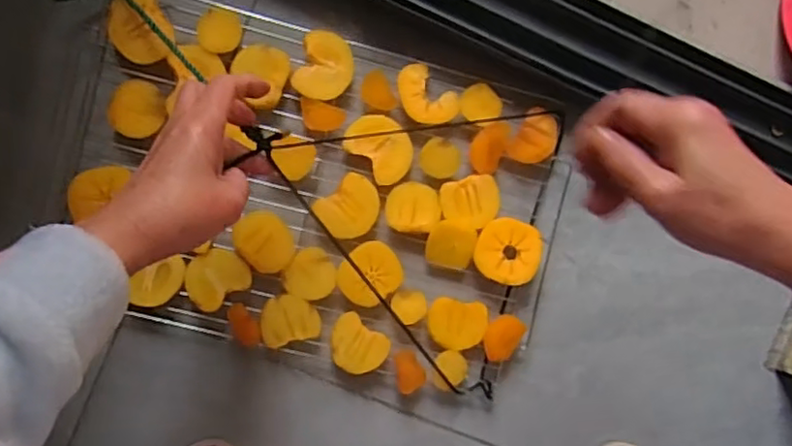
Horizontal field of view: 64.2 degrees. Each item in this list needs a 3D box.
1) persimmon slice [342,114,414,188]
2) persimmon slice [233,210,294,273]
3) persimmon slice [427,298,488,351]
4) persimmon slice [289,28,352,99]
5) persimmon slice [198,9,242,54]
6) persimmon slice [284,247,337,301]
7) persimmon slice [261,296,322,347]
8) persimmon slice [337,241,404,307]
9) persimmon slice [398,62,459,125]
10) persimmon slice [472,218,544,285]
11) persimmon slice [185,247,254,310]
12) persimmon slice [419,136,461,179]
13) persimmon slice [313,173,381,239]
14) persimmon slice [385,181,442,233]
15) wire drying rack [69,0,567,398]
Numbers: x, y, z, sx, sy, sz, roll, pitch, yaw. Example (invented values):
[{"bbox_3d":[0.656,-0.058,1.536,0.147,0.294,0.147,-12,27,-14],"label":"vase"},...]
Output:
[{"bbox_3d":[-0.012,-0.068,0.565,0.049,0.004,0.064,-44,95,-1],"label":"persimmon slice"},{"bbox_3d":[-0.116,0.016,0.561,0.048,0.004,0.056,-45,95,-1],"label":"persimmon slice"},{"bbox_3d":[0.057,0.093,0.579,0.053,0.007,0.046,5,97,6],"label":"persimmon slice"},{"bbox_3d":[-0.062,-0.138,0.557,0.047,0.012,0.059,17,91,-5],"label":"persimmon slice"},{"bbox_3d":[-0.153,-0.167,0.550,0.034,0.014,0.039,38,90,-5],"label":"persimmon slice"},{"bbox_3d":[-0.076,0.046,0.563,0.044,0.004,0.046,0,93,-4],"label":"persimmon slice"},{"bbox_3d":[-0.095,0.087,0.566,0.051,0.005,0.043,-12,94,-4],"label":"persimmon slice"},{"bbox_3d":[-0.023,0.046,0.566,0.057,0.004,0.050,-37,95,-2],"label":"persimmon slice"},{"bbox_3d":[0.027,-0.113,0.565,0.060,0.006,0.040,40,89,-5],"label":"persimmon slice"},{"bbox_3d":[0.103,0.026,0.581,0.060,0.020,0.059,17,91,-5],"label":"persimmon slice"},{"bbox_3d":[-0.160,0.049,0.559,0.055,0.006,0.045,-34,95,-2],"label":"persimmon slice"},{"bbox_3d":[0.040,-0.059,0.566,0.036,0.009,0.036,-5,93,-4],"label":"persimmon slice"},{"bbox_3d":[-0.039,-0.013,0.561,0.055,0.010,0.048,-41,95,-1],"label":"persimmon slice"},{"bbox_3d":[0.016,-0.014,0.567,0.048,0.004,0.044,-3,93,-4],"label":"persimmon slice"},{"bbox_3d":[-0.067,-0.023,0.566,0.427,0.031,0.282,16,92,-5],"label":"wire drying rack"}]

